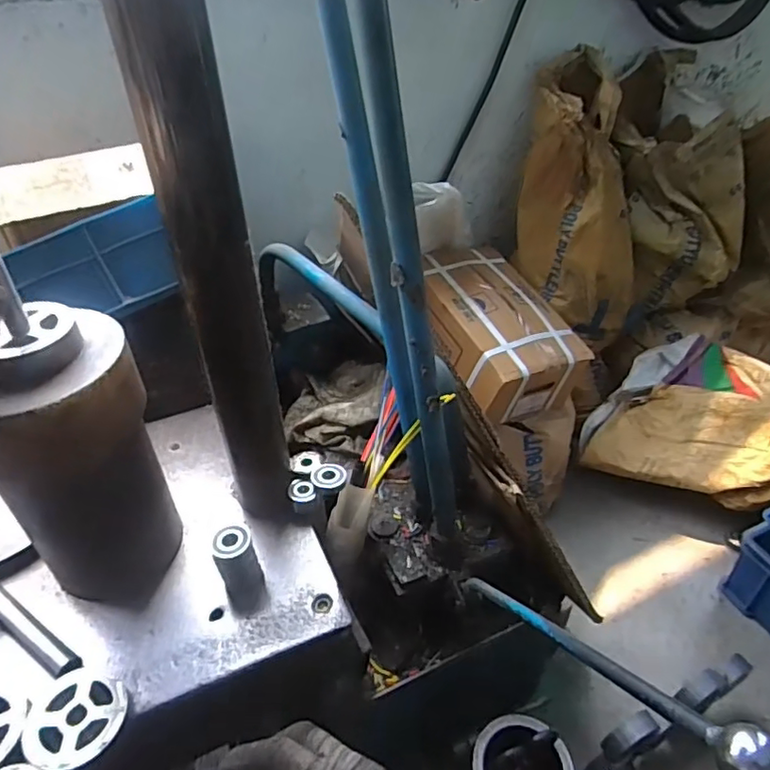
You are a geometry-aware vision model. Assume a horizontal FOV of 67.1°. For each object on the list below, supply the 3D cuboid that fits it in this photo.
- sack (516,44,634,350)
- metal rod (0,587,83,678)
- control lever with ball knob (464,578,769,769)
[{"bbox_3d":[0.385,-0.363,1.192,0.180,0.568,0.163,-9,9,-9],"label":"sack"},{"bbox_3d":[-0.338,0.225,0.543,0.149,0.017,0.022,22,45,26],"label":"metal rod"},{"bbox_3d":[0.128,0.193,0.437,0.025,0.391,0.025,-11,85,-12],"label":"control lever with ball knob"}]

